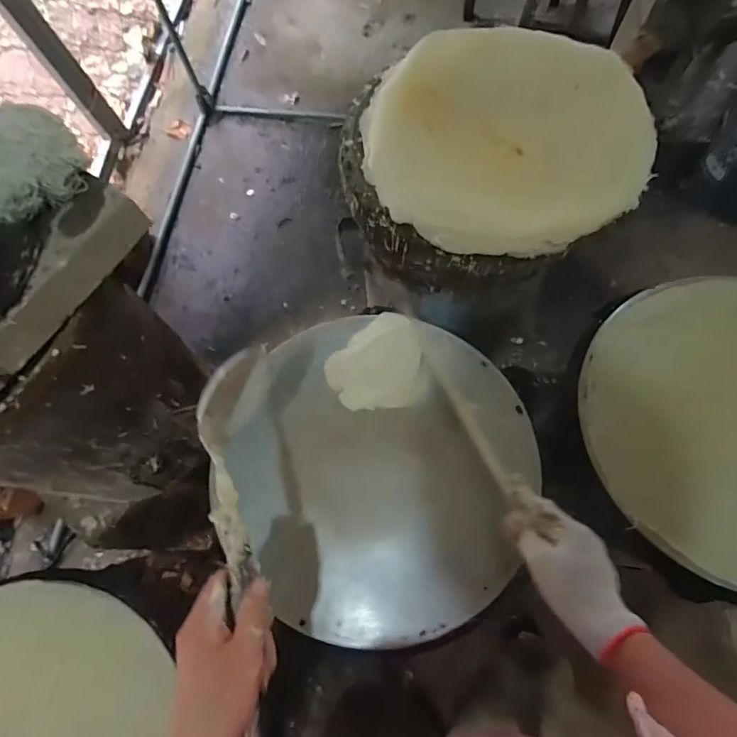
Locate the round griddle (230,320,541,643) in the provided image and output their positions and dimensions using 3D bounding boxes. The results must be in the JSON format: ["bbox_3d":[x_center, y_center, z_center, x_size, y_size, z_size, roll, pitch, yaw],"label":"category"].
[{"bbox_3d":[0.019,0.112,0.581,0.353,0.036,0.377,-1,70,2],"label":"round griddle"}]

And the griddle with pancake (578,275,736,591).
[{"bbox_3d":[0.447,0.064,0.567,0.355,0.055,0.355,-1,70,2],"label":"griddle with pancake"}]

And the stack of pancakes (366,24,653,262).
[{"bbox_3d":[0.186,-0.308,0.642,0.372,0.064,0.332,1,70,2],"label":"stack of pancakes"}]

